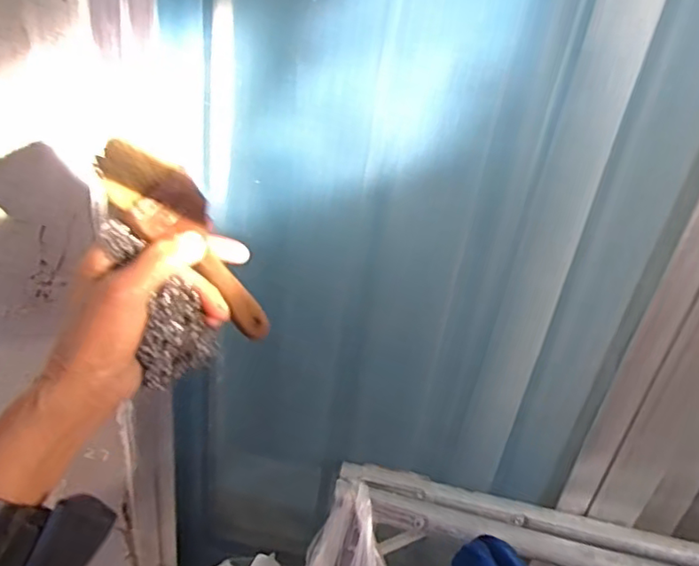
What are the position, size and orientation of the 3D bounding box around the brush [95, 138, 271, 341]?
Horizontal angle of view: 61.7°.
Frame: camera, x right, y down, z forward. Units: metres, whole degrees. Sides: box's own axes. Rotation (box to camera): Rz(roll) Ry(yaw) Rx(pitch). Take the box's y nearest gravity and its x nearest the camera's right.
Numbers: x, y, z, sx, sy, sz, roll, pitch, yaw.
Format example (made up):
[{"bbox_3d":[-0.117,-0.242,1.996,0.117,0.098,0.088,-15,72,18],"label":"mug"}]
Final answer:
[{"bbox_3d":[-0.095,-0.021,0.376,0.042,0.170,0.016,-35,41,-4],"label":"brush"}]

